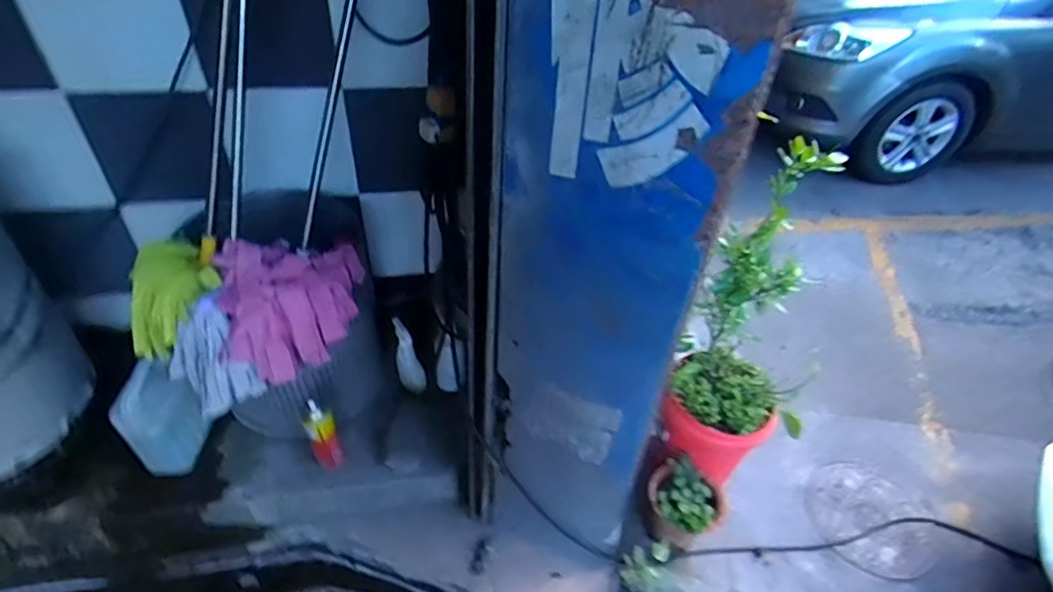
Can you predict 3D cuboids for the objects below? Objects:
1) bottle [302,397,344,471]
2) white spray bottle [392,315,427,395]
[{"bbox_3d":[-0.507,0.348,1.451,0.071,0.218,0.061,-21,49,-19],"label":"bottle"},{"bbox_3d":[-0.339,0.175,1.664,0.066,0.249,0.100,-17,47,-16],"label":"white spray bottle"}]

